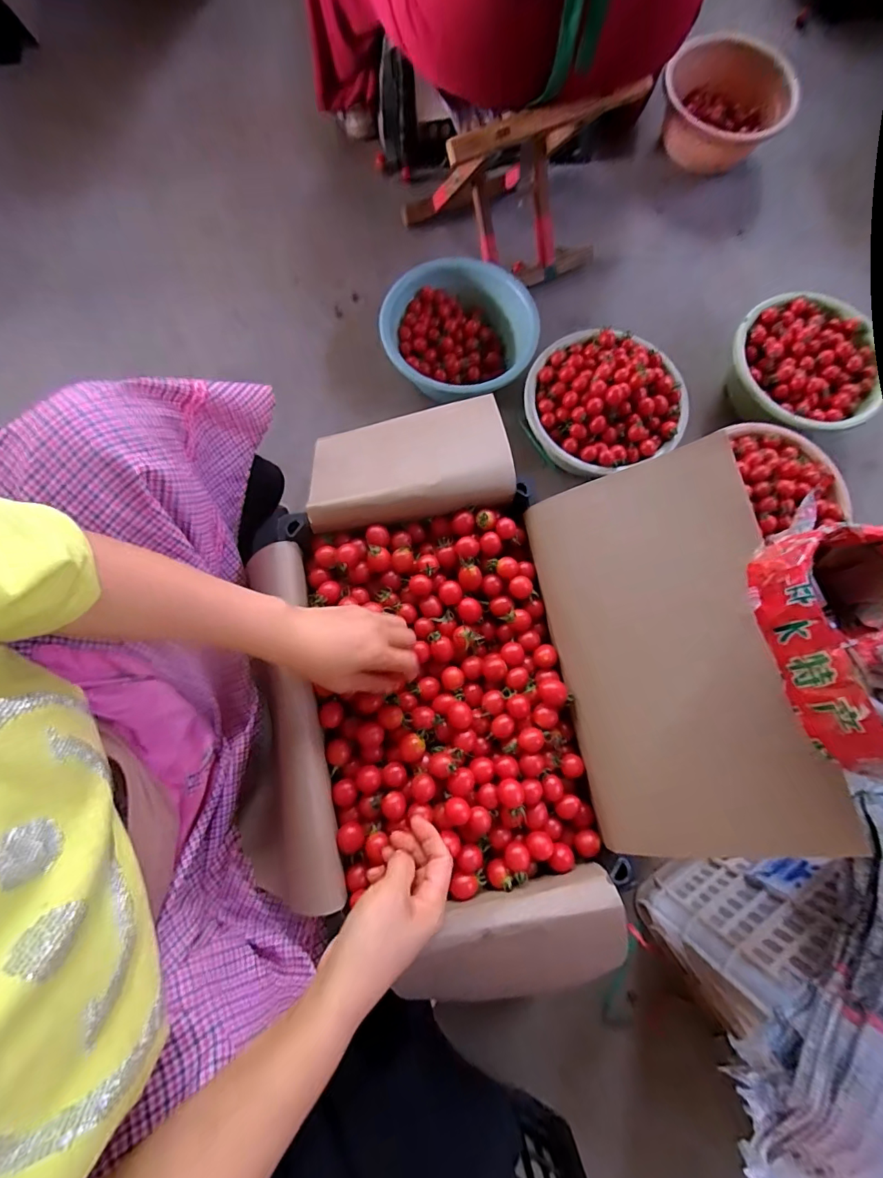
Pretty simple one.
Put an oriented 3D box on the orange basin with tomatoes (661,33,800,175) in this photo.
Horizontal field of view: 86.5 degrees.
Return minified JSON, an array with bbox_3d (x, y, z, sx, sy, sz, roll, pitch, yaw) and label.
[{"bbox_3d":[0.574,-0.978,0.965,0.241,0.112,0.238,0,78,-2],"label":"orange basin with tomatoes"}]

